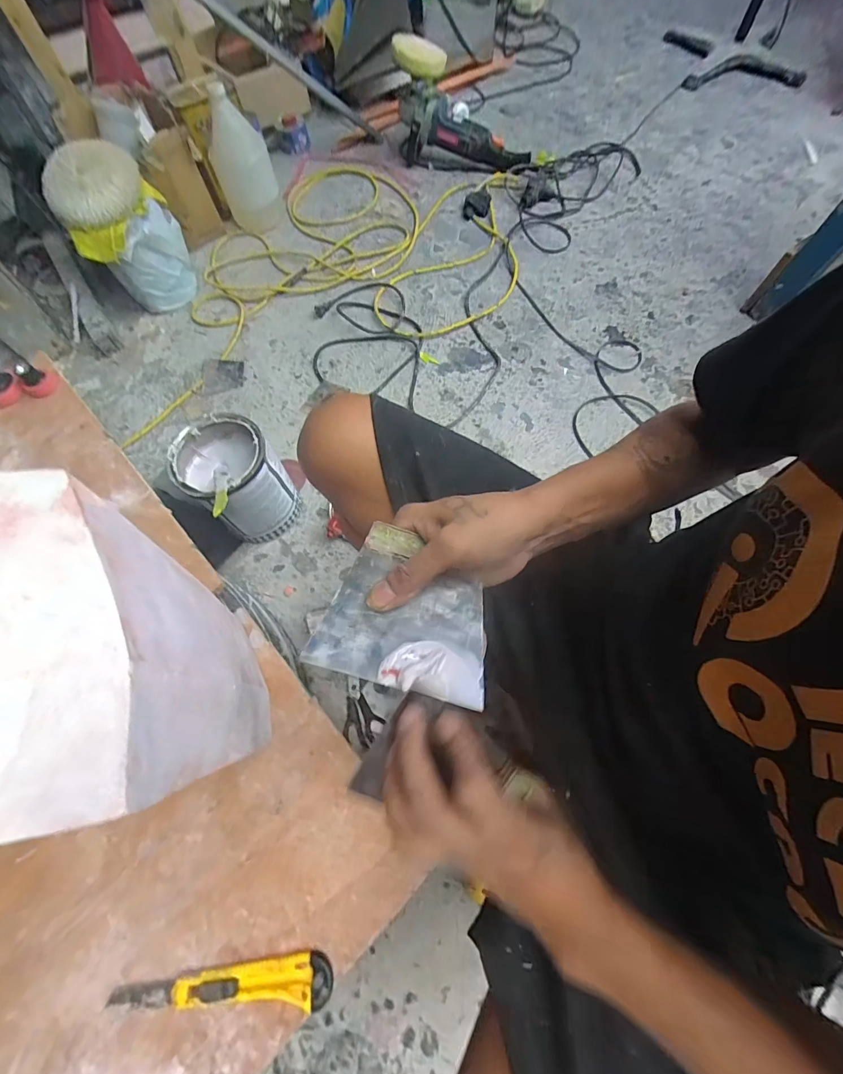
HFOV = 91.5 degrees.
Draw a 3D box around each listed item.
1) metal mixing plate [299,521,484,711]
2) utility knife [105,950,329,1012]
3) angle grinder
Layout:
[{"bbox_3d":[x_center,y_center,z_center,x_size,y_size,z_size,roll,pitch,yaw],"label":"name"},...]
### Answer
[{"bbox_3d":[-0.007,0.048,0.268,0.107,0.010,0.095,15,72,1],"label":"metal mixing plate"},{"bbox_3d":[-0.184,0.414,0.376,0.203,0.013,0.034,-7,68,0],"label":"utility knife"},{"bbox_3d":[0.116,-1.207,1.162,0.354,0.218,0.285,-7,68,0],"label":"angle grinder"}]

